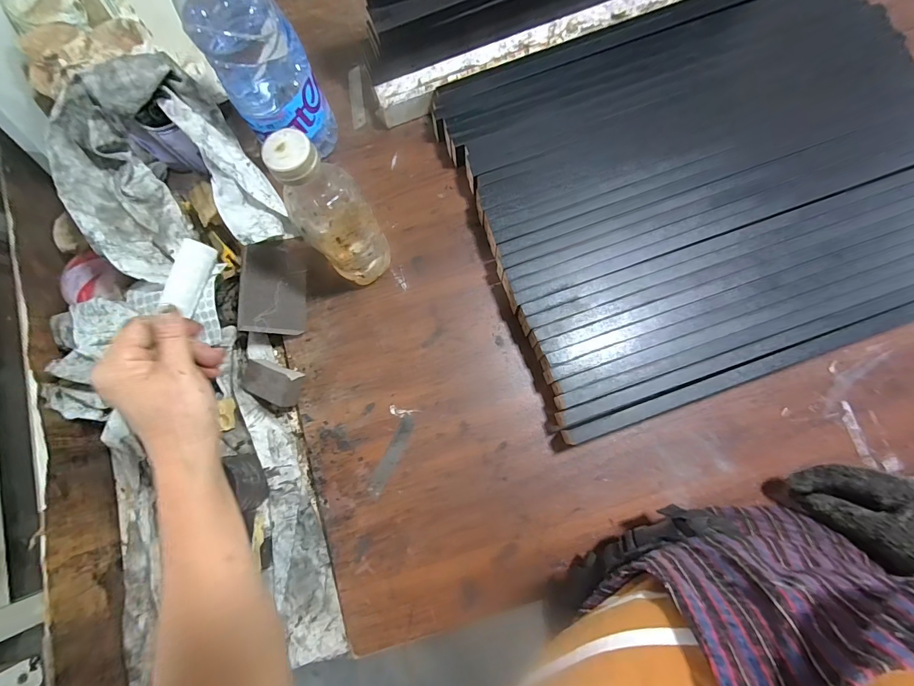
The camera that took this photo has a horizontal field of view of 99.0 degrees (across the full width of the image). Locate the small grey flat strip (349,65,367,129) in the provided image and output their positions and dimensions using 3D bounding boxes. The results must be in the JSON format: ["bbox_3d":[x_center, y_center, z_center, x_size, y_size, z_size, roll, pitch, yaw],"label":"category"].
[{"bbox_3d":[-0.144,-0.353,0.558,0.019,0.004,0.099,-9,79,0],"label":"small grey flat strip"}]

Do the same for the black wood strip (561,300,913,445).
[{"bbox_3d":[0.390,0.009,0.441,0.576,0.045,0.021,-20,79,-2],"label":"black wood strip"}]

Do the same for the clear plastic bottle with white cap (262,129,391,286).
[{"bbox_3d":[-0.119,-0.121,0.402,0.068,0.209,0.056,-29,80,-4],"label":"clear plastic bottle with white cap"}]

